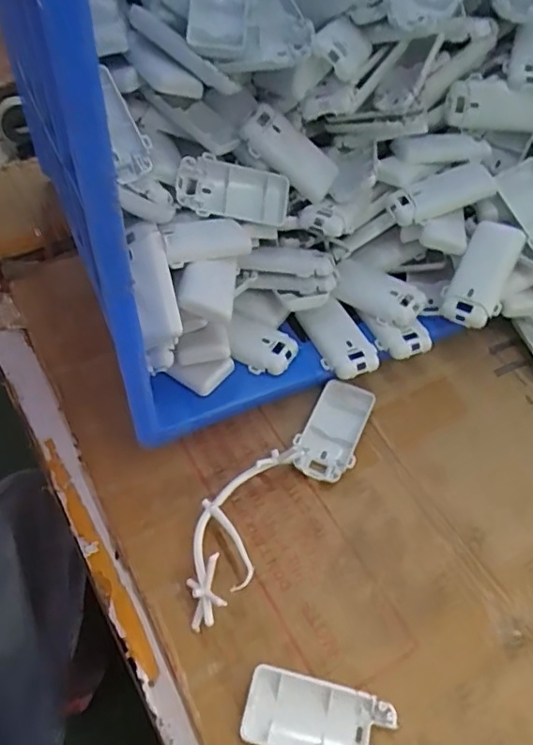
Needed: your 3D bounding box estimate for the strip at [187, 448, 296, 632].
[{"bbox_3d":[-0.026,0.121,0.449,0.056,0.035,0.147,15,53,12],"label":"strip"}]

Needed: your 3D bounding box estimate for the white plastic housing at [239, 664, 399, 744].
[{"bbox_3d":[0.033,0.227,0.378,0.095,0.013,0.048,11,52,9],"label":"white plastic housing"}]

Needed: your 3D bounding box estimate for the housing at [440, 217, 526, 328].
[{"bbox_3d":[0.198,-0.090,0.528,0.047,0.018,0.097,25,94,19],"label":"housing"}]

